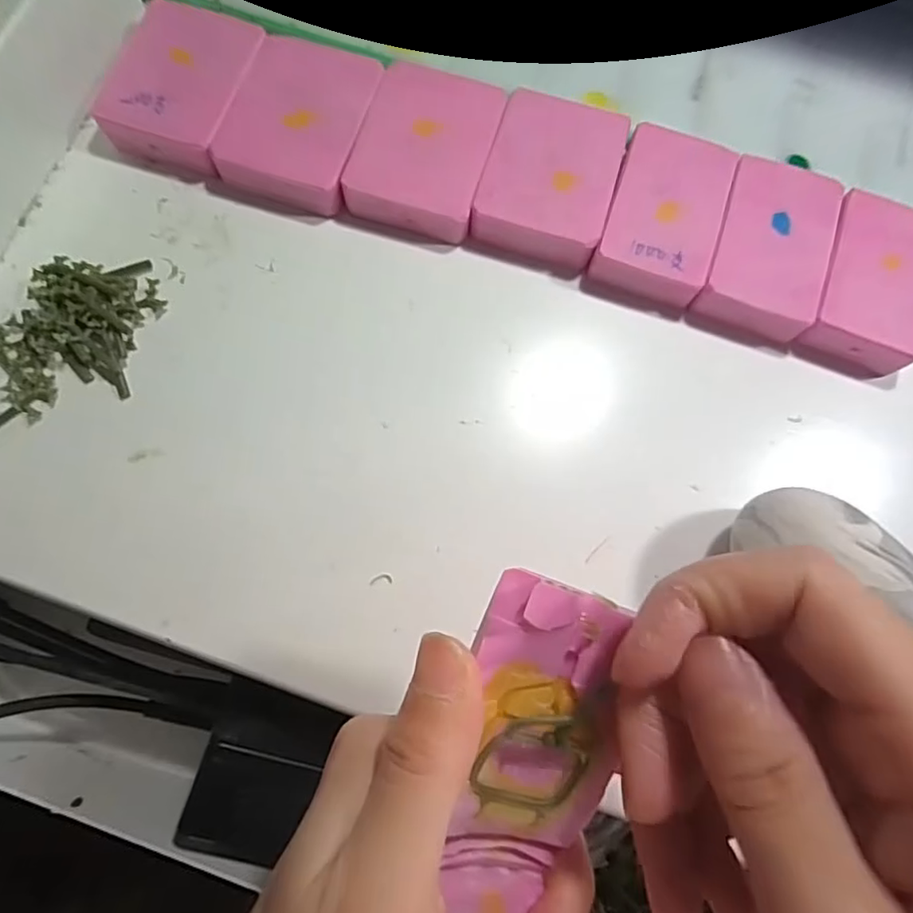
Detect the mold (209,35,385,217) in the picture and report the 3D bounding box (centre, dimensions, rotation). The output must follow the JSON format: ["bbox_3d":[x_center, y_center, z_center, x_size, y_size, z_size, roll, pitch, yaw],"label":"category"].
[{"bbox_3d":[-0.065,-0.144,0.246,0.055,0.018,0.072,18,75,4],"label":"mold"}]

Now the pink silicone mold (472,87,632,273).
[{"bbox_3d":[0.040,-0.120,0.243,0.053,0.016,0.071,16,75,3],"label":"pink silicone mold"}]

